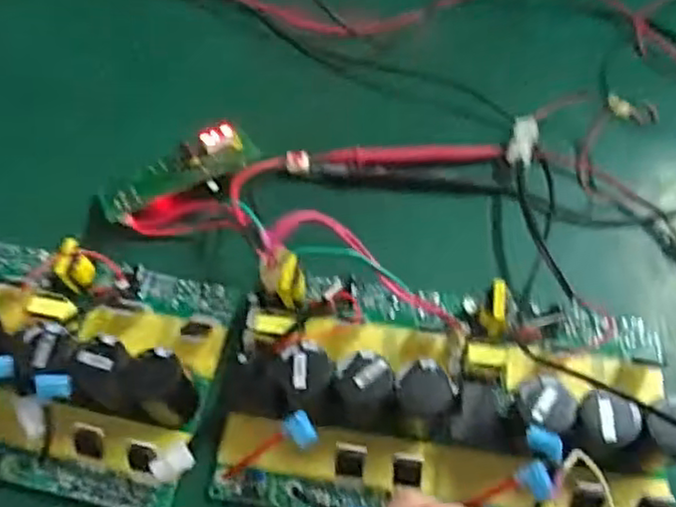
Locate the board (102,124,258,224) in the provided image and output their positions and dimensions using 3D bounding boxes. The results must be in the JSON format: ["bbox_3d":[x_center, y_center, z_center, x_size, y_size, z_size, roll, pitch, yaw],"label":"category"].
[{"bbox_3d":[-0.106,-0.053,0.449,0.104,0.013,0.036,-31,64,-15],"label":"board"}]

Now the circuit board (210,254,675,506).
[{"bbox_3d":[0.056,0.076,0.363,0.235,0.057,0.135,8,61,6],"label":"circuit board"}]

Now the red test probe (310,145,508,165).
[{"bbox_3d":[0.048,-0.067,0.461,0.131,0.009,0.014,-3,61,0],"label":"red test probe"}]

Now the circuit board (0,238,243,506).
[{"bbox_3d":[-0.190,0.051,0.387,0.238,0.056,0.142,10,62,7],"label":"circuit board"}]

